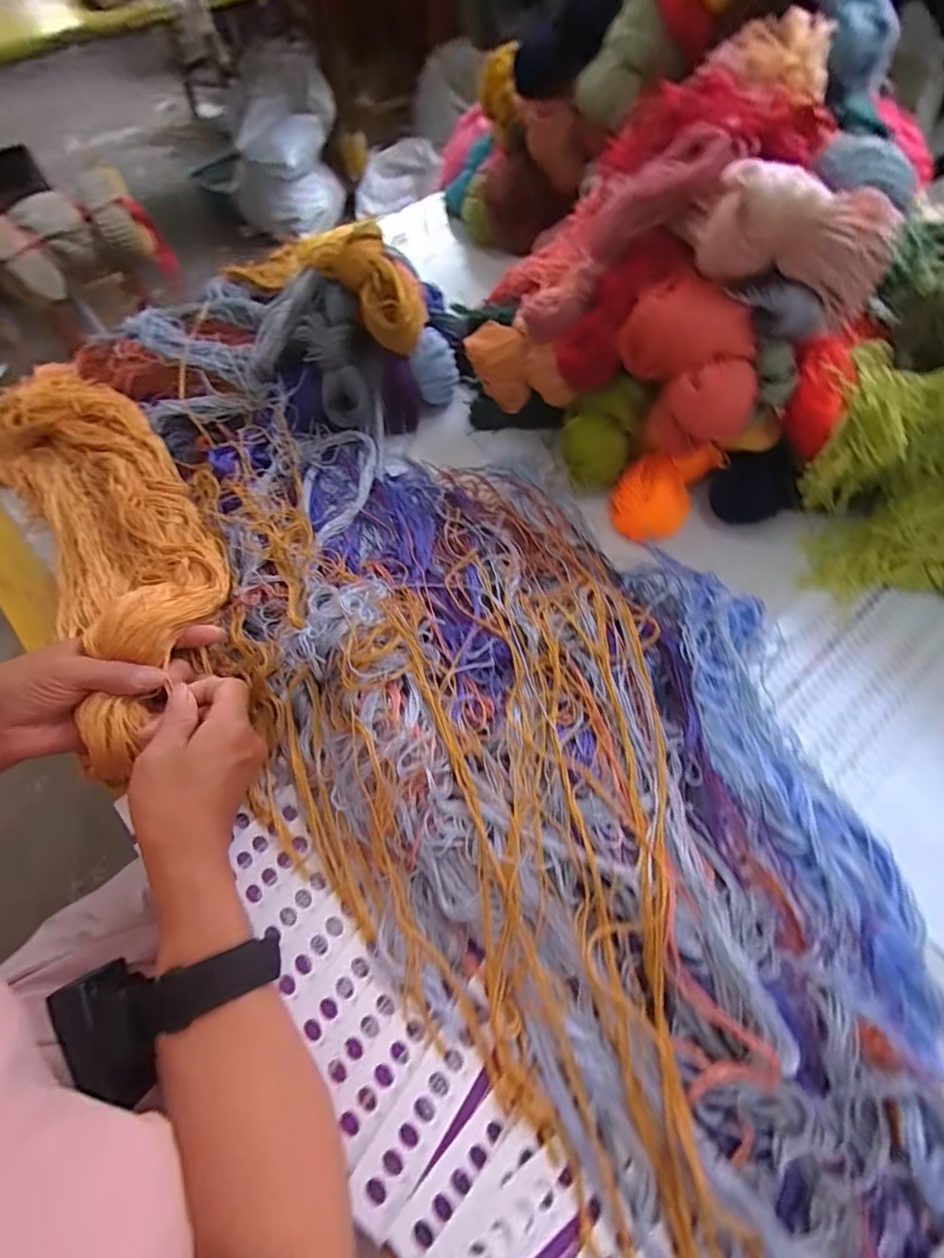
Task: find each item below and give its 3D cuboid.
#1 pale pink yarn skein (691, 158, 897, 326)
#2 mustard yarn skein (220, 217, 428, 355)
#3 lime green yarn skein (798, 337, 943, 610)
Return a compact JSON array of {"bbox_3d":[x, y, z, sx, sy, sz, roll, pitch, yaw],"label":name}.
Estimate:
[{"bbox_3d":[0.223,-0.270,0.357,0.123,0.062,0.050,25,66,16],"label":"pale pink yarn skein"},{"bbox_3d":[-0.173,-0.386,0.564,0.081,0.097,0.403,-36,50,-15],"label":"mustard yarn skein"},{"bbox_3d":[0.390,-0.123,0.420,0.229,0.112,0.192,3,63,4],"label":"lime green yarn skein"}]

